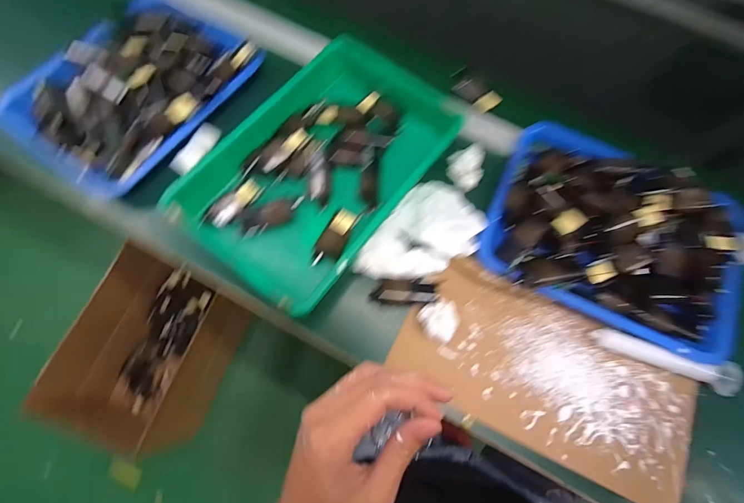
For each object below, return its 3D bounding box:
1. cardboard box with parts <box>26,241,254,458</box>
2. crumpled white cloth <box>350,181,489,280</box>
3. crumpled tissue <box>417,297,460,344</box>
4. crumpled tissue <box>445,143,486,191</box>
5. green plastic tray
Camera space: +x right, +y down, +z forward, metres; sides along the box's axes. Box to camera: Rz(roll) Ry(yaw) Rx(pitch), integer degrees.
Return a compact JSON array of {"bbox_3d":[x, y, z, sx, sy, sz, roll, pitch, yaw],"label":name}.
[{"bbox_3d":[-0.621,0.304,0.973,0.305,0.297,0.448,15,71,4],"label":"cardboard box with parts"},{"bbox_3d":[0.074,-0.021,0.467,0.117,0.033,0.185,38,74,11],"label":"crumpled white cloth"},{"bbox_3d":[0.090,0.086,0.429,0.055,0.027,0.050,-34,75,-13],"label":"crumpled tissue"},{"bbox_3d":[0.143,-0.129,0.514,0.054,0.023,0.070,11,71,2],"label":"crumpled tissue"},{"bbox_3d":[-0.065,-0.123,0.489,0.247,0.070,0.390,37,73,11],"label":"green plastic tray"}]

